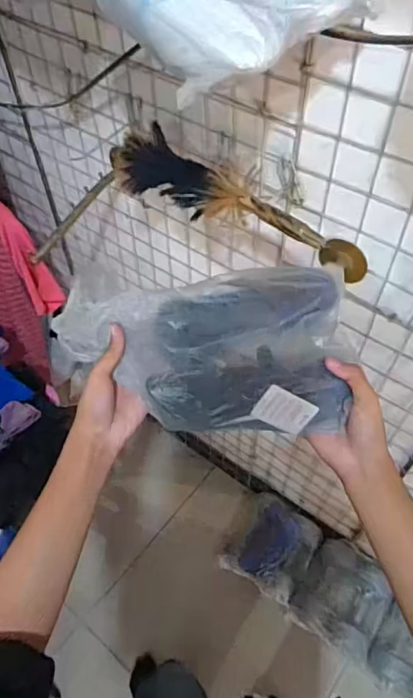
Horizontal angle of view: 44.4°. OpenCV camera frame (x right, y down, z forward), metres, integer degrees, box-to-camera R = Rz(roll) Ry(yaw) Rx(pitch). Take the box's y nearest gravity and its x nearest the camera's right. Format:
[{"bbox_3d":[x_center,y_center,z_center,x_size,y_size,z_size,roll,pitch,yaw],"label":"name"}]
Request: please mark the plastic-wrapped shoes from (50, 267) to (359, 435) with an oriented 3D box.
[{"bbox_3d":[-0.004,-0.012,0.501,0.289,0.095,0.156,-2,54,1],"label":"plastic-wrapped shoes"}]

